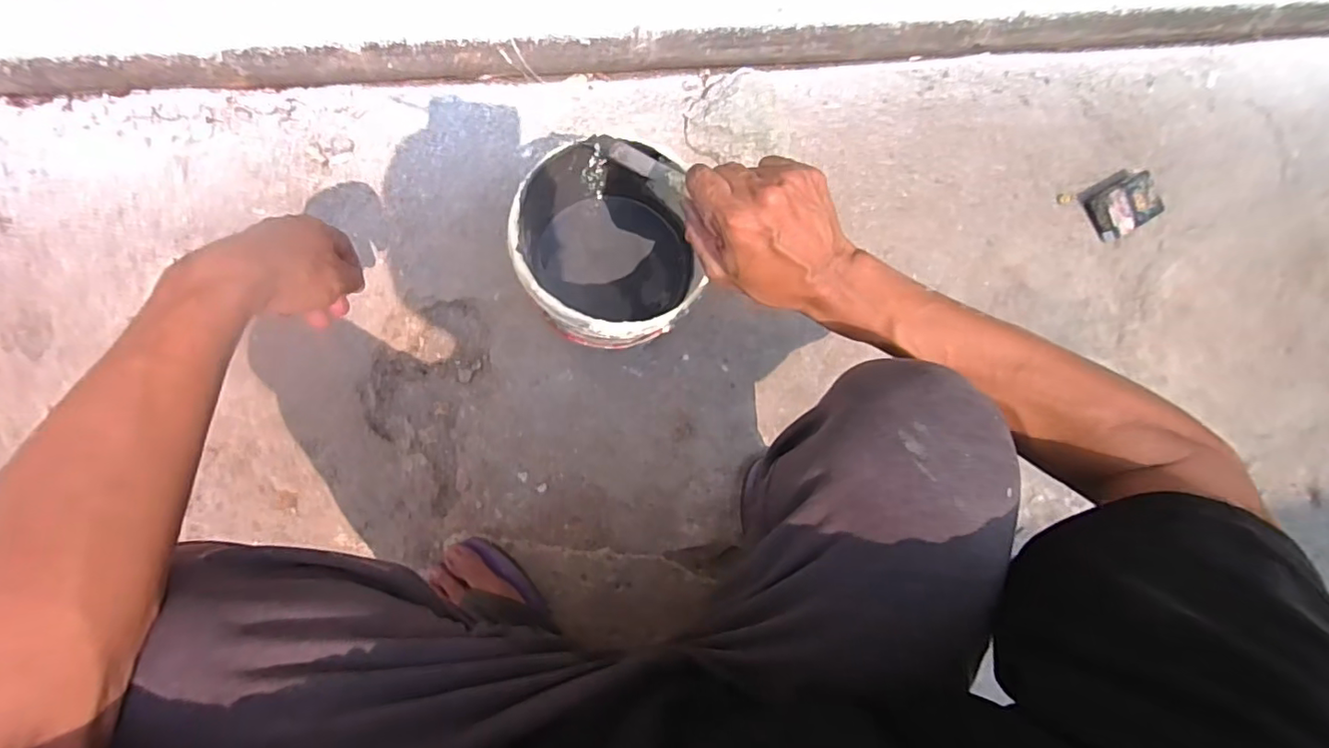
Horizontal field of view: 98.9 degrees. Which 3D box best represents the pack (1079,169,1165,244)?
[{"bbox_3d":[0.591,-0.220,0.735,0.094,0.026,0.074,-29,90,-9],"label":"pack"}]

